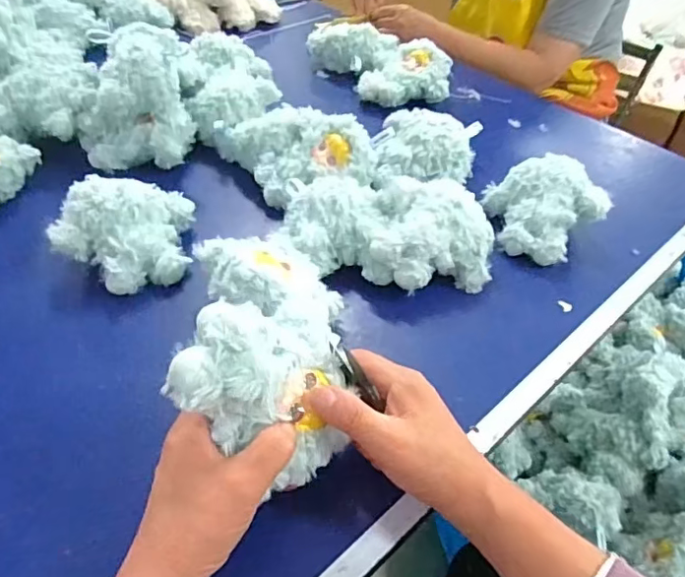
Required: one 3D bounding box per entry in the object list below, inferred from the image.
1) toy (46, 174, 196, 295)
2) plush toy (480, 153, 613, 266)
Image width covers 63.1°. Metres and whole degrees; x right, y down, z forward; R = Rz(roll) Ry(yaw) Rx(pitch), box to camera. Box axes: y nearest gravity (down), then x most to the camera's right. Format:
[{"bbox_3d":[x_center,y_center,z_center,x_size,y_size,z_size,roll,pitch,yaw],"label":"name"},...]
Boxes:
[{"bbox_3d":[-0.209,-0.056,0.535,0.119,0.067,0.102,-6,46,-9],"label":"toy"},{"bbox_3d":[0.219,-0.084,0.596,0.112,0.067,0.118,-3,45,-7],"label":"plush toy"}]

